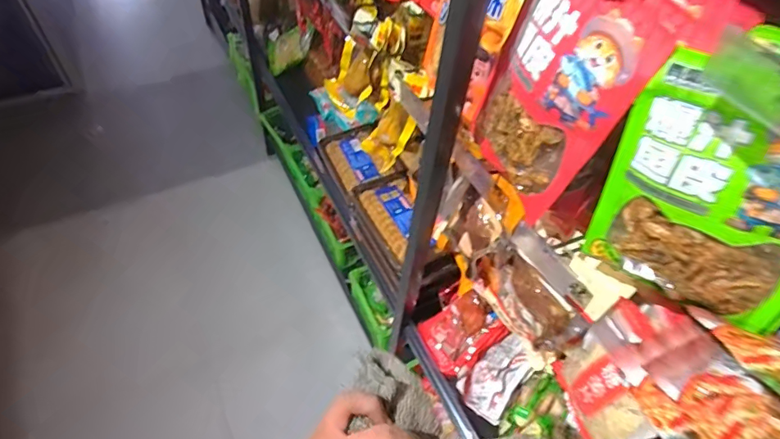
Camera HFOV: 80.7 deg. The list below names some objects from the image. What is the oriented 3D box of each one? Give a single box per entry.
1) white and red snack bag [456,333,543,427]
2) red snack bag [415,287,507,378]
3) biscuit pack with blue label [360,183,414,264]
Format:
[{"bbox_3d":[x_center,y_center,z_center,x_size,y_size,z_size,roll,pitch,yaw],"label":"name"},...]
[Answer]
[{"bbox_3d":[0.228,0.325,0.959,0.106,0.073,0.173,38,58,22],"label":"white and red snack bag"},{"bbox_3d":[0.160,0.243,1.015,0.177,0.041,0.144,-47,56,10],"label":"red snack bag"},{"bbox_3d":[0.018,-0.001,1.050,0.100,0.041,0.203,-21,57,-21],"label":"biscuit pack with blue label"}]

